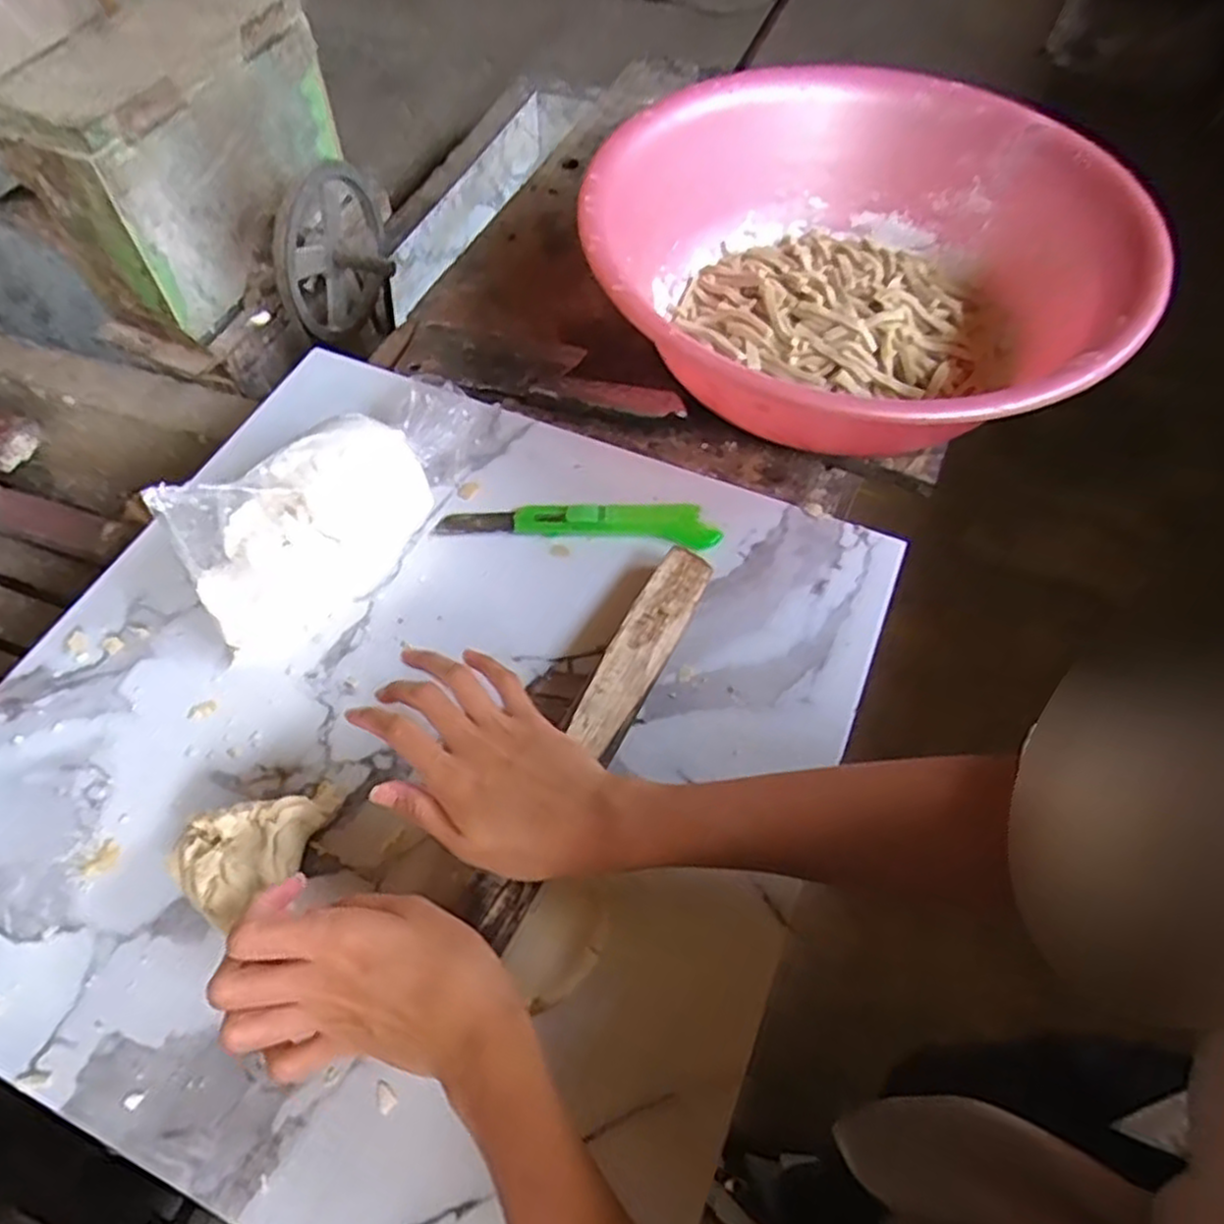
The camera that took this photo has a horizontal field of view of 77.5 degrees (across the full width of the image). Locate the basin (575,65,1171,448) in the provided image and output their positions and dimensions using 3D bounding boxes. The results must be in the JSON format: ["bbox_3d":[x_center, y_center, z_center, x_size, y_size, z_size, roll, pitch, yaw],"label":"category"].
[{"bbox_3d":[0.191,-0.269,0.605,0.383,0.136,0.395,1,57,-1],"label":"basin"}]

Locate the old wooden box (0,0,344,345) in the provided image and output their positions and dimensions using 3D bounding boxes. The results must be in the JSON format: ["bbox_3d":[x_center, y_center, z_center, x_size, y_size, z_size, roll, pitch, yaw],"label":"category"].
[{"bbox_3d":[-0.485,-0.525,0.870,0.159,0.222,0.342,18,58,10],"label":"old wooden box"}]

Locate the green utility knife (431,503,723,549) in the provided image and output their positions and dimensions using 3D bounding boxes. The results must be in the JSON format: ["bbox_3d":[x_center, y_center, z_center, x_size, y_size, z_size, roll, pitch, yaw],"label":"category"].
[{"bbox_3d":[-0.024,-0.062,0.534,0.193,0.012,0.033,1,57,-1],"label":"green utility knife"}]

